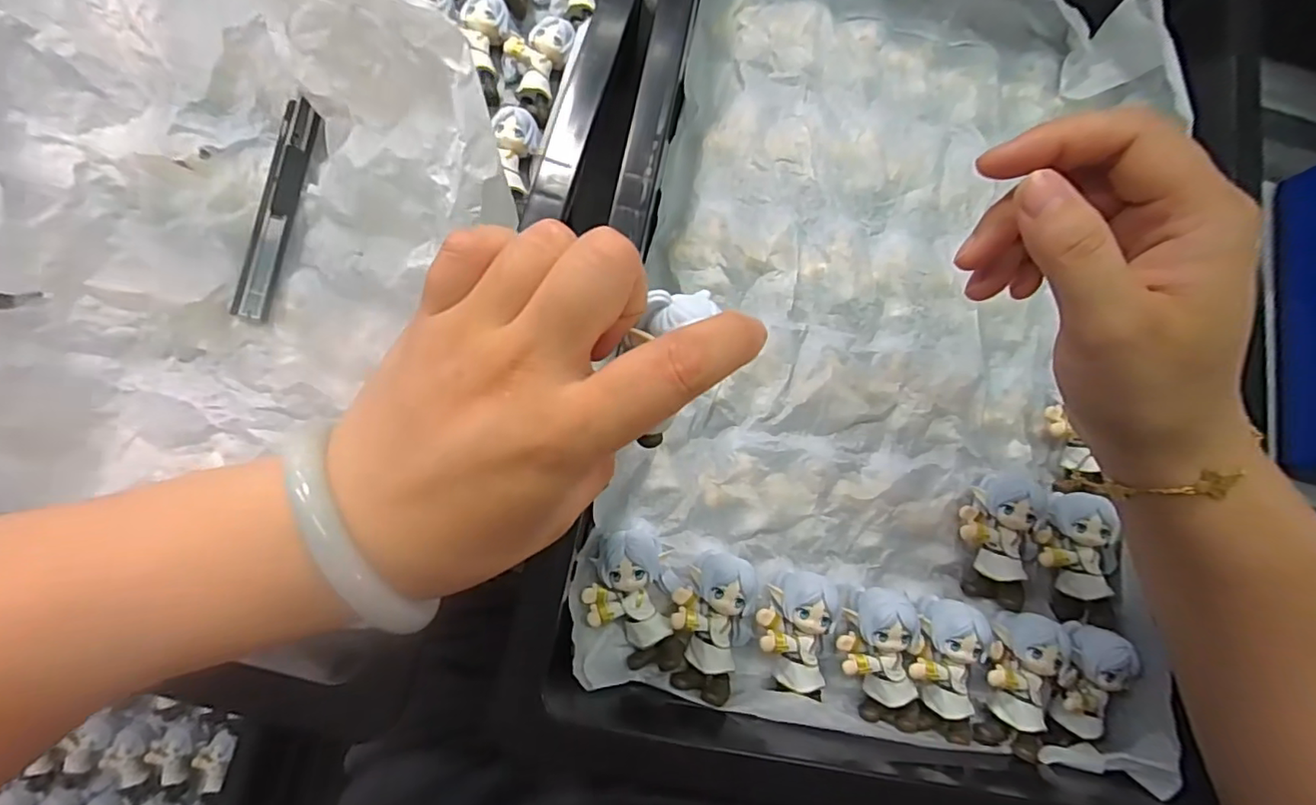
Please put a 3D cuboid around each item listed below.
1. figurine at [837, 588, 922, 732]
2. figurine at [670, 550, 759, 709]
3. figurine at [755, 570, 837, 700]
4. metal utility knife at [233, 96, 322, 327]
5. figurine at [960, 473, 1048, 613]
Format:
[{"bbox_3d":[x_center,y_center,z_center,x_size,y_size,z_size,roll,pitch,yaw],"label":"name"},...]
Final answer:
[{"bbox_3d":[0.101,0.120,0.271,0.032,0.027,0.062,-9,97,-6],"label":"figurine"},{"bbox_3d":[0.025,0.102,0.267,0.037,0.032,0.062,0,80,-7],"label":"figurine"},{"bbox_3d":[0.061,0.106,0.269,0.032,0.030,0.053,9,79,-5],"label":"figurine"},{"bbox_3d":[-0.185,-0.096,0.284,0.015,0.013,0.114,8,79,-5],"label":"metal utility knife"},{"bbox_3d":[0.172,0.069,0.292,0.039,0.026,0.062,2,95,-4],"label":"figurine"}]

